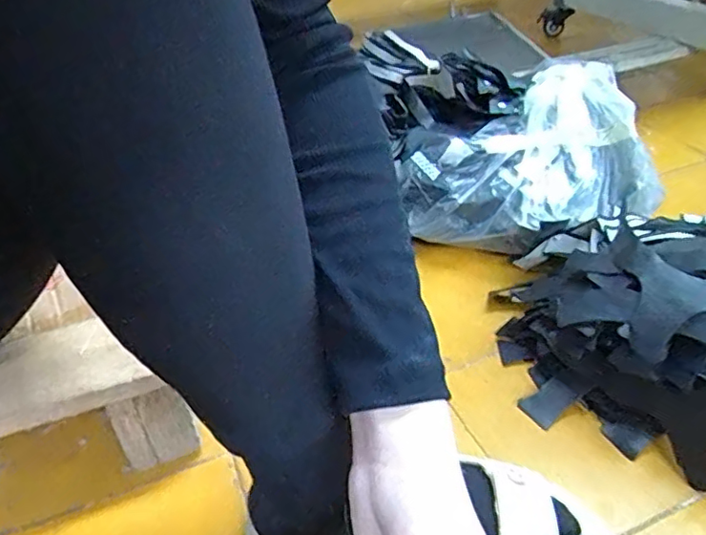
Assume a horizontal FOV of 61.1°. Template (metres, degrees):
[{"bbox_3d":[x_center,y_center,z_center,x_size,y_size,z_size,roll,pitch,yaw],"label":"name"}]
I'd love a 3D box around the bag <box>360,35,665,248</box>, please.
[{"bbox_3d":[0.188,-0.162,0.750,0.252,0.164,0.360,-11,37,-9],"label":"bag"}]

